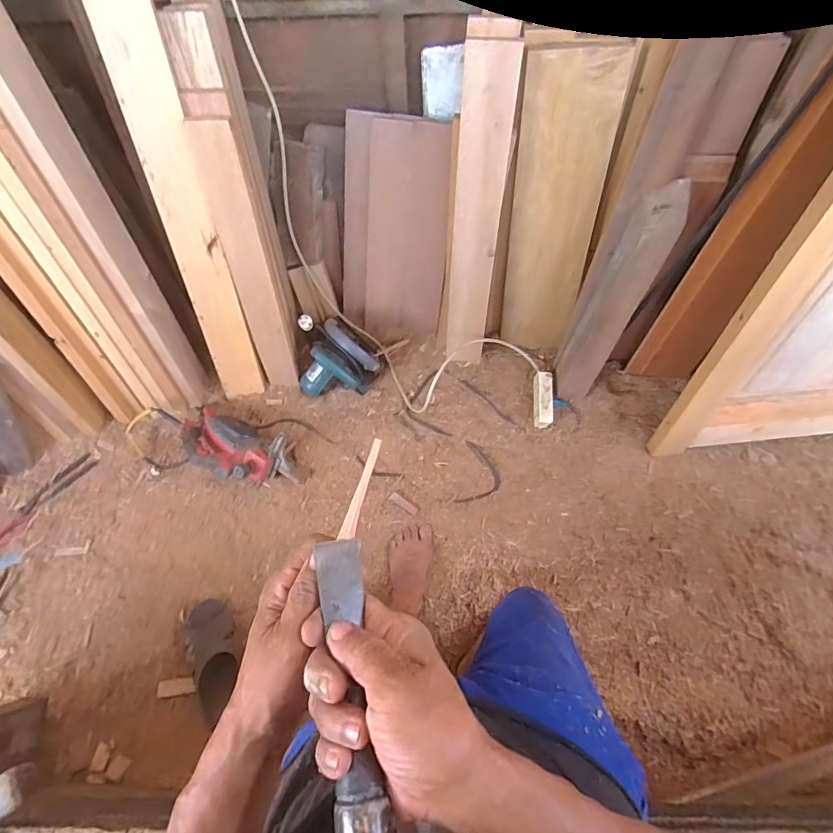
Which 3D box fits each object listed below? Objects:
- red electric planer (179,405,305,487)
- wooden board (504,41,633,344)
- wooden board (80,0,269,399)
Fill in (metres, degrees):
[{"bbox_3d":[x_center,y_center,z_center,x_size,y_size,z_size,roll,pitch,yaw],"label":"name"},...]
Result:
[{"bbox_3d":[-0.476,0.089,1.297,0.305,0.124,0.159,14,68,6],"label":"red electric planer"},{"bbox_3d":[0.340,-0.463,1.213,0.197,0.769,0.021,5,53,8],"label":"wooden board"},{"bbox_3d":[-0.516,-0.451,1.086,0.127,1.006,0.041,-2,41,-1],"label":"wooden board"}]

